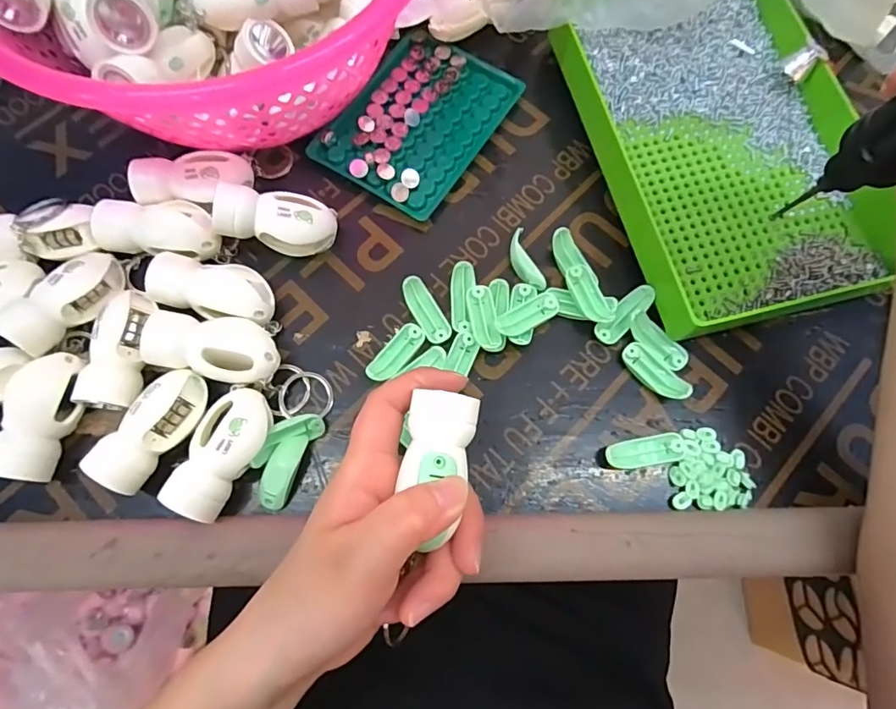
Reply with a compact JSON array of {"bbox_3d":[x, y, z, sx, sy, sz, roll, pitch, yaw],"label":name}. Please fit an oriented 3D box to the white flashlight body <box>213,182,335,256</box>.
[{"bbox_3d":[-0.099,-0.080,0.290,0.067,0.027,0.030,8,71,-26],"label":"white flashlight body"}]

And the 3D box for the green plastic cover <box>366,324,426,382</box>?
[{"bbox_3d":[-0.030,-0.001,0.284,0.017,0.007,0.042,35,63,10],"label":"green plastic cover"}]

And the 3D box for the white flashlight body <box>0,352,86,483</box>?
[{"bbox_3d":[-0.213,0.032,0.261,0.026,0.030,0.066,14,74,4],"label":"white flashlight body"}]

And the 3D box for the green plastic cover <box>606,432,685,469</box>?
[{"bbox_3d":[0.106,0.054,0.272,0.041,0.010,0.015,-10,73,-3],"label":"green plastic cover"}]

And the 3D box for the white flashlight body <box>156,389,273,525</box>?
[{"bbox_3d":[-0.116,0.050,0.255,0.031,0.023,0.066,28,75,8],"label":"white flashlight body"}]

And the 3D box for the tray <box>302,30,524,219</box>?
[{"bbox_3d":[-0.020,-0.157,0.333,0.093,0.013,0.123,31,75,9],"label":"tray"}]

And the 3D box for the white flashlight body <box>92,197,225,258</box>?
[{"bbox_3d":[-0.168,-0.073,0.293,0.066,0.031,0.032,9,73,2],"label":"white flashlight body"}]

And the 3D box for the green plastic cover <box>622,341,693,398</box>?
[{"bbox_3d":[0.117,0.010,0.282,0.016,0.005,0.042,-38,64,-11],"label":"green plastic cover"}]

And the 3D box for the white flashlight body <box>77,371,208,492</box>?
[{"bbox_3d":[-0.153,0.039,0.259,0.024,0.029,0.065,31,75,9],"label":"white flashlight body"}]

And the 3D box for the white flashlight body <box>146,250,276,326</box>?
[{"bbox_3d":[-0.134,-0.036,0.284,0.068,0.031,0.031,8,73,2],"label":"white flashlight body"}]

